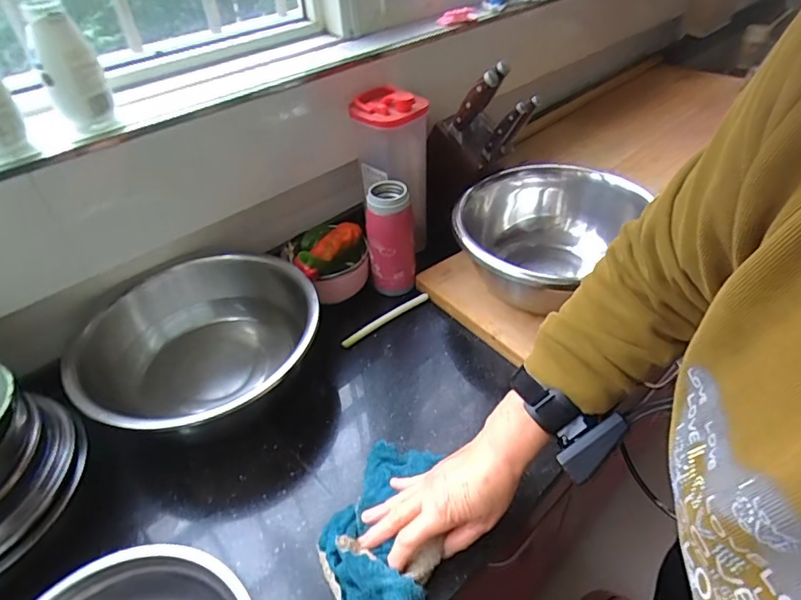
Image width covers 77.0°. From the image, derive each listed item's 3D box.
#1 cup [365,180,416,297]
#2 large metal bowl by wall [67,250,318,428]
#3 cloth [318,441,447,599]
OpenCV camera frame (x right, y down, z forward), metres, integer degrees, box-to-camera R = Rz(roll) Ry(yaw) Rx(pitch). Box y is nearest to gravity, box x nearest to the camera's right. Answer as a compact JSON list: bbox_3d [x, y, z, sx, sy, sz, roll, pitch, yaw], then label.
[{"bbox_3d":[-0.013,-0.085,0.756,0.067,0.170,0.063,-2,41,1],"label":"cup"},{"bbox_3d":[-0.239,0.058,0.643,0.266,0.122,0.285,-2,41,1],"label":"large metal bowl by wall"},{"bbox_3d":[-0.020,0.230,0.500,0.114,0.035,0.199,0,39,3],"label":"cloth"}]

